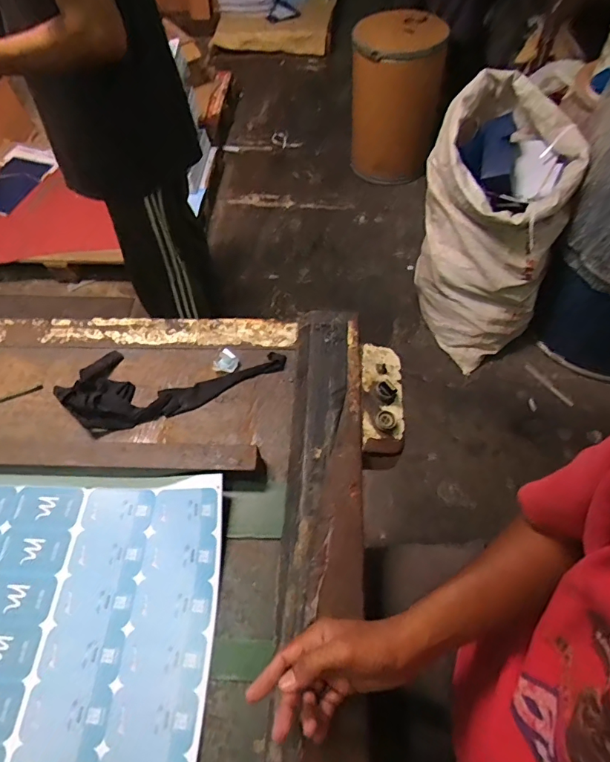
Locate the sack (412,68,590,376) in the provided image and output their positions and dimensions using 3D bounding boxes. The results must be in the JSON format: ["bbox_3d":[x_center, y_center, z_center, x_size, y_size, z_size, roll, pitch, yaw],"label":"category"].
[{"bbox_3d":[0.580,-0.471,1.476,0.395,0.629,0.530,-25,60,-10],"label":"sack"}]

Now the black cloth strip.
[{"bbox_3d":[-0.206,-0.015,0.713,0.331,0.032,0.133,-18,59,-10],"label":"black cloth strip"}]

